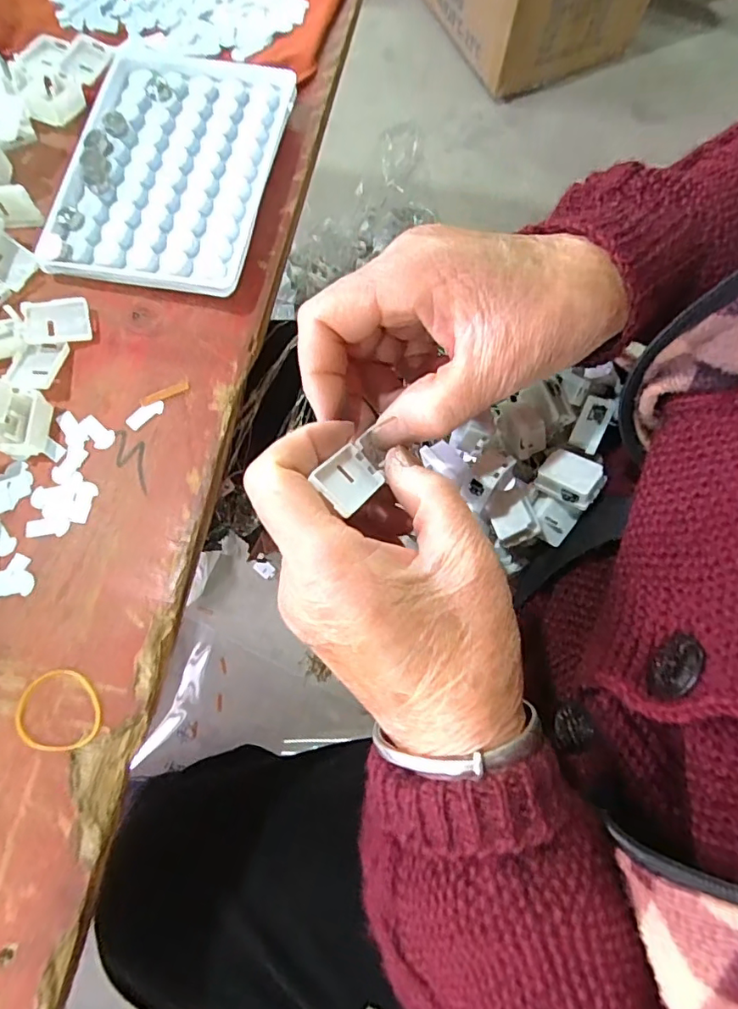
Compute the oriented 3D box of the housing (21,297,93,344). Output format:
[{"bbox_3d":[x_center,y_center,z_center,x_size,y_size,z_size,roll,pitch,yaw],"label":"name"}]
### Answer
[{"bbox_3d":[-0.140,-0.082,0.241,0.028,0.008,0.019,-9,75,-1],"label":"housing"}]

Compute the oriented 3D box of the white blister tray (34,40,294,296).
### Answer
[{"bbox_3d":[-0.094,-0.166,0.260,0.092,0.014,0.137,10,75,4],"label":"white blister tray"}]

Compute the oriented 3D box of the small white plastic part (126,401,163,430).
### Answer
[{"bbox_3d":[-0.097,-0.040,0.231,0.017,0.004,0.008,-37,77,-8],"label":"small white plastic part"}]

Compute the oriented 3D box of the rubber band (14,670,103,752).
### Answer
[{"bbox_3d":[-0.116,0.078,0.199,0.032,0.004,0.029,39,79,11],"label":"rubber band"}]

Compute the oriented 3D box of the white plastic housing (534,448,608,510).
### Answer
[{"bbox_3d":[0.093,-0.011,0.245,0.020,0.014,0.027,-46,58,-9],"label":"white plastic housing"}]

